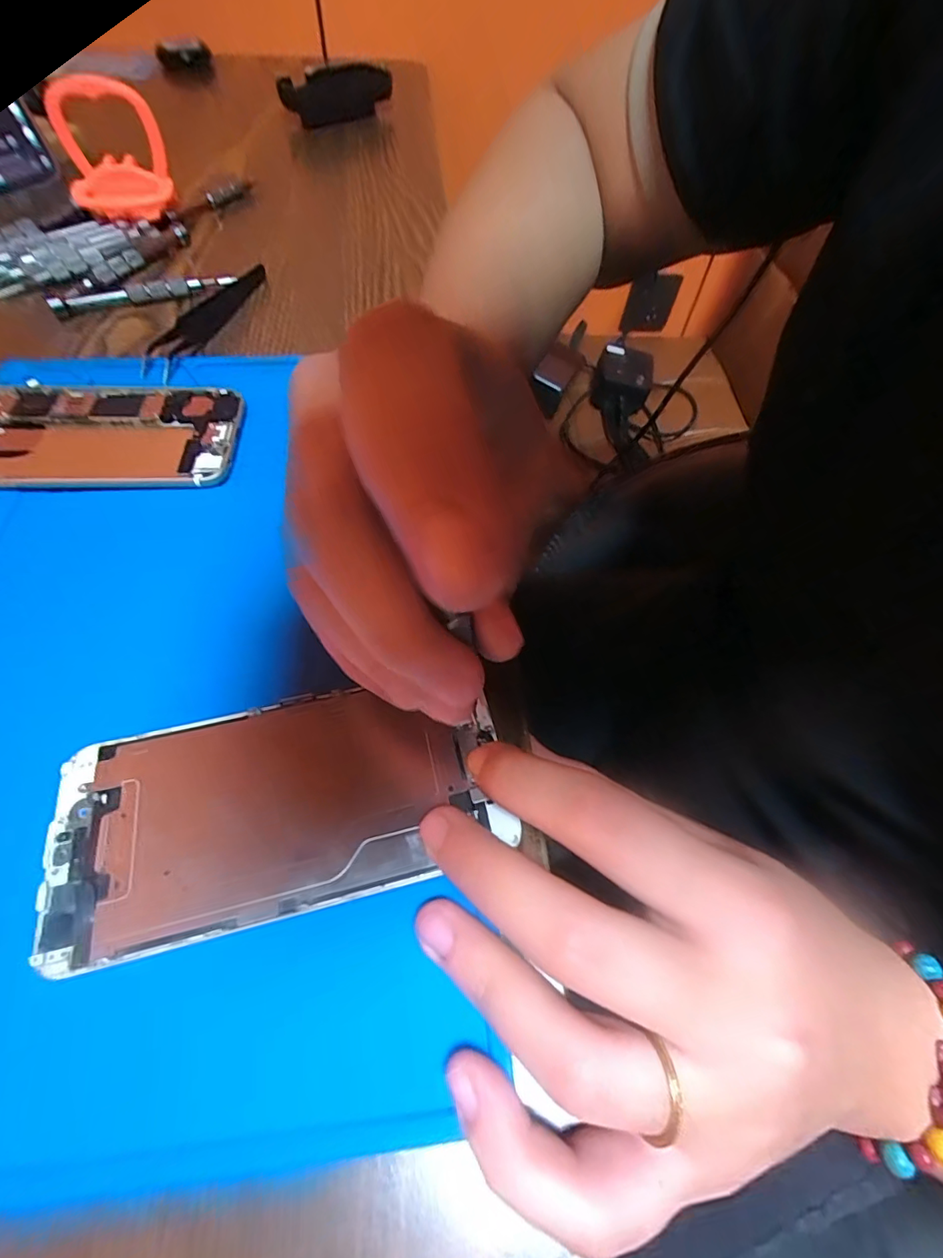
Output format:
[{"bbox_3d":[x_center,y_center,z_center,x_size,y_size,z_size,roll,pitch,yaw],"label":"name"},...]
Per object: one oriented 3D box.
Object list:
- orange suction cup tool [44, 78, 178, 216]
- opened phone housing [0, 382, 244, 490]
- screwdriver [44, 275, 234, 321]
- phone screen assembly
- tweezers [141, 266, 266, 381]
[{"bbox_3d":[-0.238,-0.318,0.330,0.067,0.059,0.068,-21,63,-14],"label":"orange suction cup tool"},{"bbox_3d":[-0.181,-0.090,0.235,0.139,0.010,0.067,-2,60,-4],"label":"opened phone housing"},{"bbox_3d":[-0.195,-0.202,0.299,0.100,0.011,0.013,-17,62,-12],"label":"screwdriver"},{"bbox_3d":[-0.058,0.052,0.154,0.131,0.004,0.063,-11,61,-9],"label":"phone screen assembly"},{"bbox_3d":[-0.152,-0.183,0.292,0.020,0.013,0.109,19,60,8],"label":"tweezers"}]

